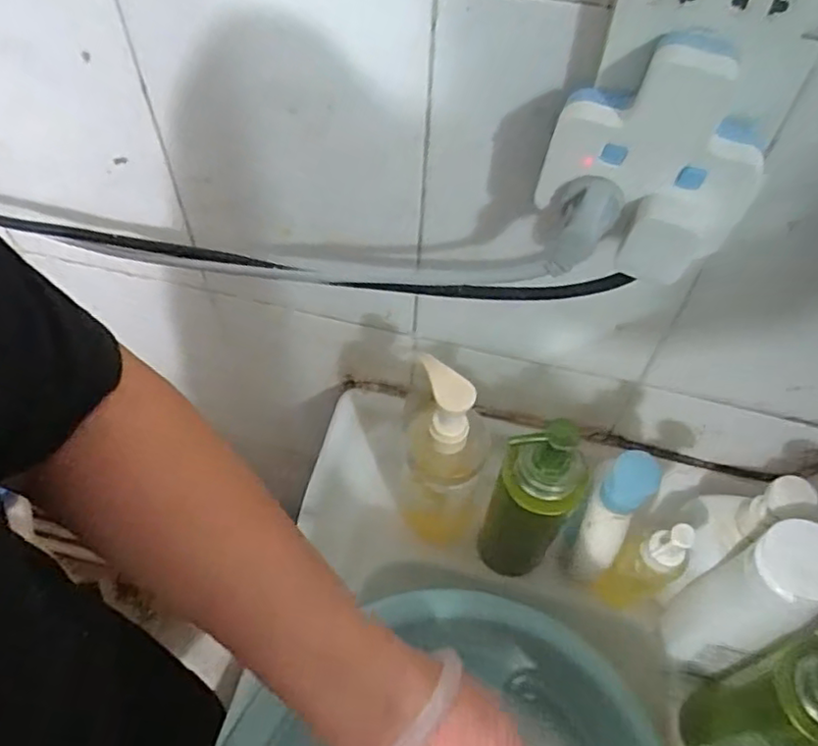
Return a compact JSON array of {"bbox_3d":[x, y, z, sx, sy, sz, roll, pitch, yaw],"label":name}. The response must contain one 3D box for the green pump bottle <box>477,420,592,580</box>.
[{"bbox_3d":[0.092,0.099,0.498,0.059,0.229,0.059,1,54,-1],"label":"green pump bottle"}]

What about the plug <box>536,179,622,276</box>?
[{"bbox_3d":[0.093,-0.083,0.367,0.042,0.048,0.031,21,56,13],"label":"plug"}]

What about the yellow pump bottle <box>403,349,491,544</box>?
[{"bbox_3d":[0.028,0.075,0.530,0.068,0.232,0.060,8,54,3],"label":"yellow pump bottle"}]

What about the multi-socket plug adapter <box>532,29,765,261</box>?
[{"bbox_3d":[0.130,-0.121,0.333,0.106,0.093,0.030,22,56,14],"label":"multi-socket plug adapter"}]

